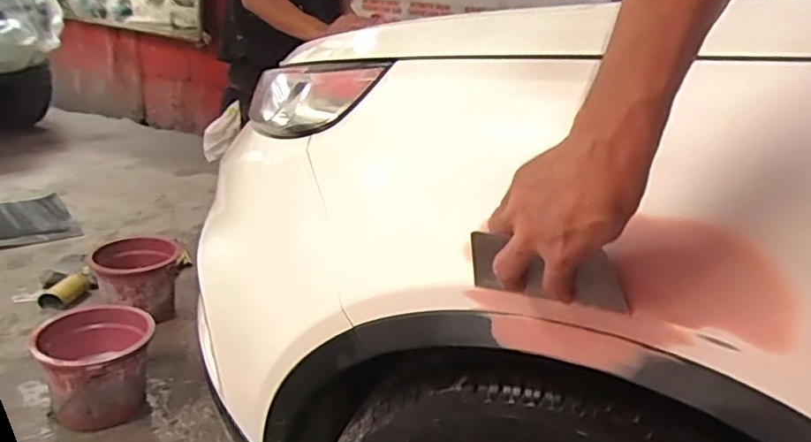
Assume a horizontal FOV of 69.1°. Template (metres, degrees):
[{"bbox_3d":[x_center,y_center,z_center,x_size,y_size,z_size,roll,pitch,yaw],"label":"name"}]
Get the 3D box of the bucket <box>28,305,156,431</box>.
[{"bbox_3d":[-0.720,0.341,1.385,0.236,0.203,0.219,-6,24,-27],"label":"bucket"}]

